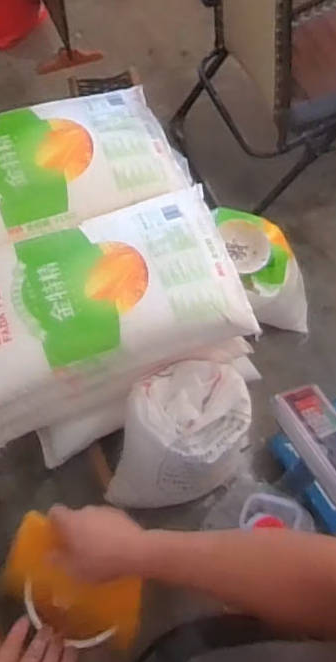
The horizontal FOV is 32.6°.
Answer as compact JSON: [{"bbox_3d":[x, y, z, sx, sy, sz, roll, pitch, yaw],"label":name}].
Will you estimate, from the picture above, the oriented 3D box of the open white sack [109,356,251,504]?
[{"bbox_3d":[0.041,0.299,1.554,0.317,0.340,0.357,15,63,6],"label":"open white sack"}]

